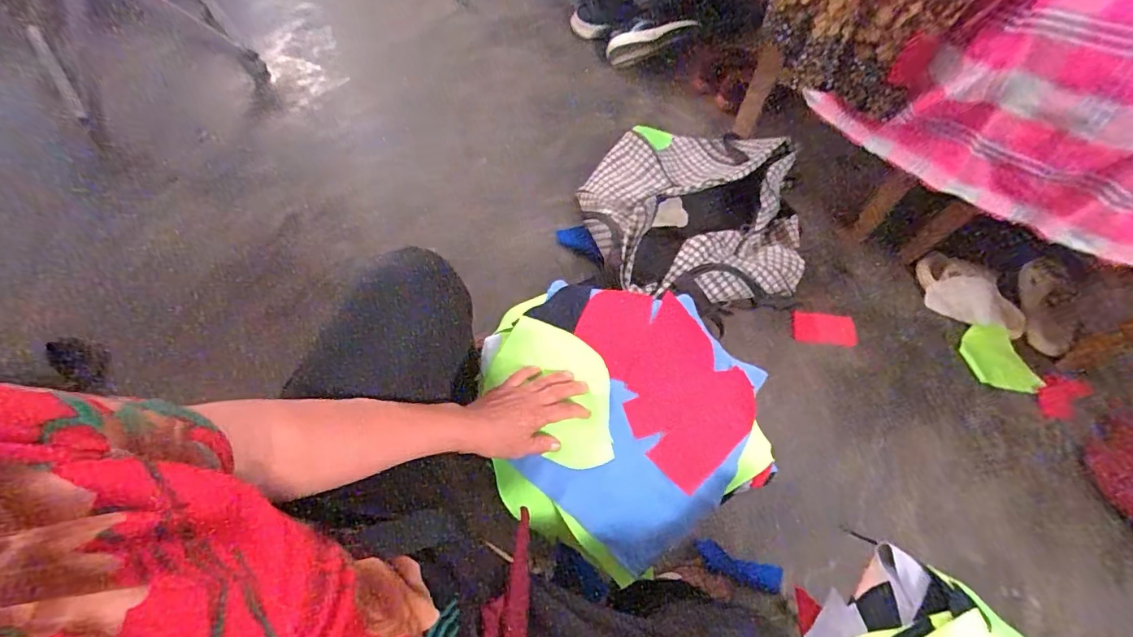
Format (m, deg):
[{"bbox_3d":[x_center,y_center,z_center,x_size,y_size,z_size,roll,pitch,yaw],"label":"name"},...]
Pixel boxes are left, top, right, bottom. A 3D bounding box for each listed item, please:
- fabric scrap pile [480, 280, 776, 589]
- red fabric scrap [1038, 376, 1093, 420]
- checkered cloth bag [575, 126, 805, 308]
[{"bbox_3d":[0.063,0.100,0.646,0.336,0.057,0.352,1,63,-2],"label":"fabric scrap pile"},{"bbox_3d":[0.985,0.151,1.023,0.127,0.008,0.070,-33,69,-17],"label":"red fabric scrap"},{"bbox_3d":[0.268,-0.247,1.126,0.456,0.118,0.462,-2,63,-3],"label":"checkered cloth bag"}]

